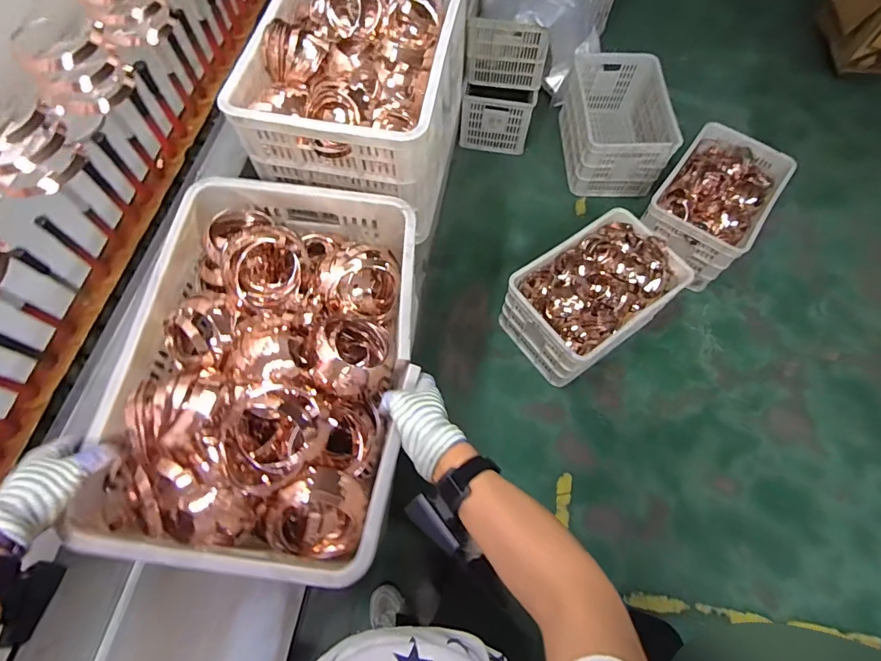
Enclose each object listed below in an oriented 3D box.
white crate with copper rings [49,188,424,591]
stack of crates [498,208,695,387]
[{"bbox_3d":[-0.232,0.032,0.632,0.374,0.115,0.519,6,67,2],"label":"white crate with copper rings"},{"bbox_3d":[0.524,-0.126,1.560,0.554,0.284,0.378,-34,71,-14],"label":"stack of crates"}]

